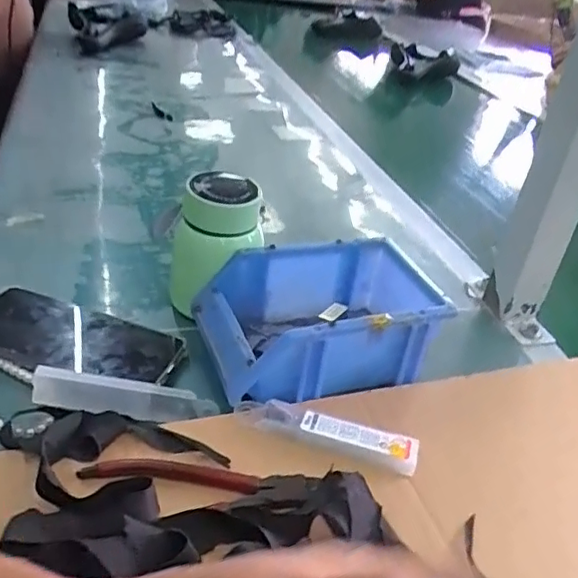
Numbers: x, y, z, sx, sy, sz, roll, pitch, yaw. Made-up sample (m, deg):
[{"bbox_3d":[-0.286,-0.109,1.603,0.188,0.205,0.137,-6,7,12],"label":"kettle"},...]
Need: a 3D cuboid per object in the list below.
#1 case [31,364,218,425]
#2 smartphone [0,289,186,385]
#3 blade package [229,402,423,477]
[{"bbox_3d":[-0.113,0.070,0.409,0.122,0.016,0.023,6,33,-2],"label":"case"},{"bbox_3d":[-0.166,0.036,0.463,0.160,0.015,0.077,15,33,11],"label":"smartphone"},{"bbox_3d":[0.024,0.096,0.404,0.123,0.012,0.024,15,33,12],"label":"blade package"}]

